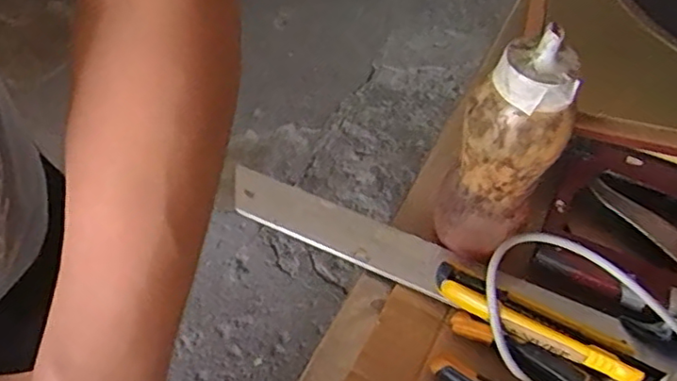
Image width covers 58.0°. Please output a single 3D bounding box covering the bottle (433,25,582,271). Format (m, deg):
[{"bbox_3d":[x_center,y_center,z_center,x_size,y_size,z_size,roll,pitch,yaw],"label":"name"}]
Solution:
[{"bbox_3d":[0.098,-0.018,0.366,0.050,0.154,0.047,-13,52,-12],"label":"bottle"}]

